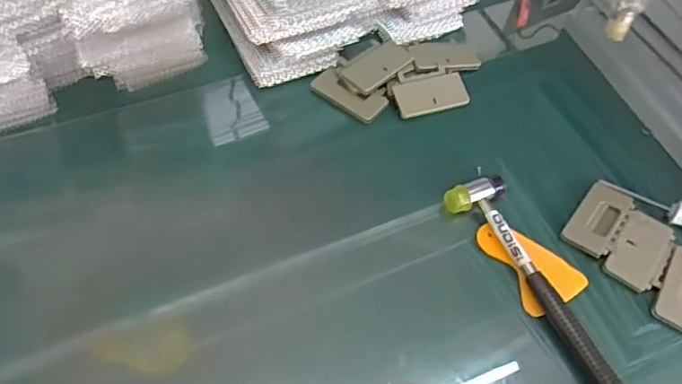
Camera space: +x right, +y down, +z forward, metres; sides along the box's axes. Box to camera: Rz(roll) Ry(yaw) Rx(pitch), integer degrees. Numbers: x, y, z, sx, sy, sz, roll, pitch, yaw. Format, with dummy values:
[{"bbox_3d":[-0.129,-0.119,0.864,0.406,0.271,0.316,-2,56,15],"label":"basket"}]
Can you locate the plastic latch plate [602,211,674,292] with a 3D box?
[{"bbox_3d":[0.297,0.055,0.560,0.046,0.009,0.091,35,60,19],"label":"plastic latch plate"}]

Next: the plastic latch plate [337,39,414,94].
[{"bbox_3d":[0.043,-0.147,0.660,0.083,0.008,0.045,-33,63,-24],"label":"plastic latch plate"}]

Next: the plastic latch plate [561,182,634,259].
[{"bbox_3d":[0.260,0.027,0.573,0.045,0.007,0.086,34,60,19],"label":"plastic latch plate"}]

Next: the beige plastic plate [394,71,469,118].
[{"bbox_3d":[0.104,-0.112,0.656,0.084,0.010,0.040,-15,82,-11],"label":"beige plastic plate"}]

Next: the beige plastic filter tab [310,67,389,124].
[{"bbox_3d":[0.008,-0.111,0.653,0.087,0.009,0.045,33,59,18],"label":"beige plastic filter tab"}]

